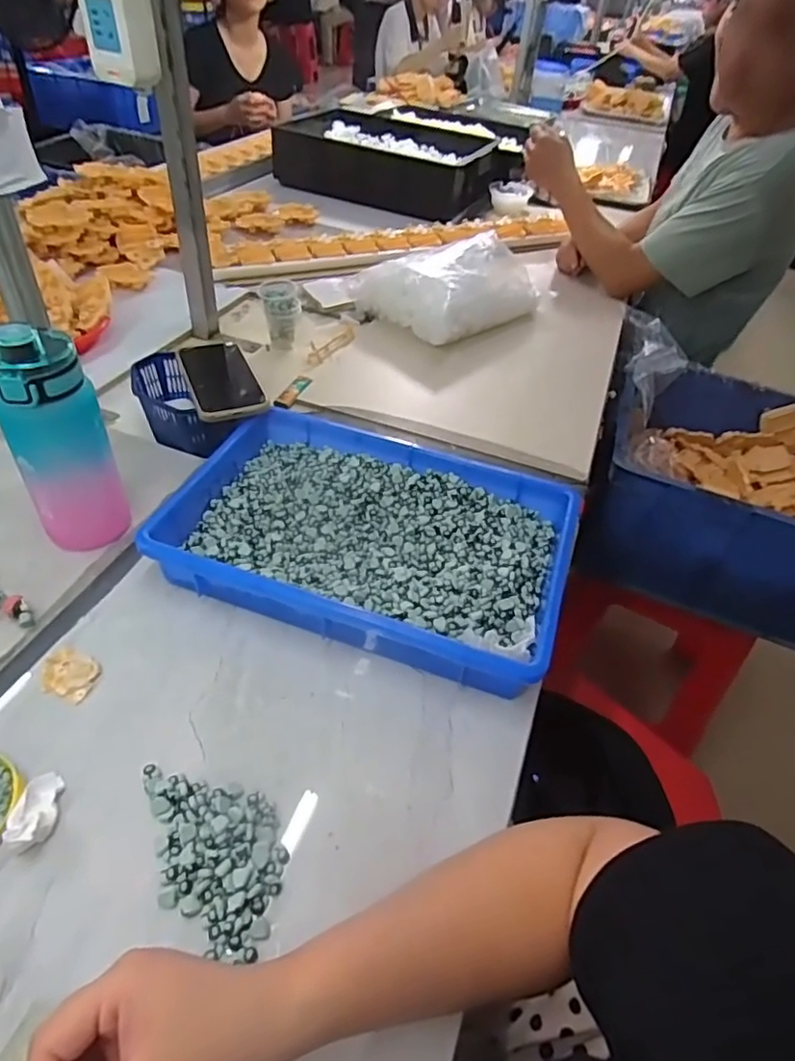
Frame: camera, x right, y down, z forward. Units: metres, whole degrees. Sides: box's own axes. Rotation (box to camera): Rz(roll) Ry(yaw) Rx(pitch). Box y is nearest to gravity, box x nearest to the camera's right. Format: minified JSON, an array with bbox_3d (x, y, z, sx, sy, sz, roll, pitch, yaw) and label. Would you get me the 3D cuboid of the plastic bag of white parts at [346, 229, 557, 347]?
[{"bbox_3d":[0.098,-0.431,1.041,0.290,0.086,0.212,-30,58,-35],"label":"plastic bag of white parts"}]

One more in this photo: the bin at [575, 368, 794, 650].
[{"bbox_3d":[0.620,-0.050,1.037,0.509,0.222,0.426,24,45,12],"label":"bin"}]

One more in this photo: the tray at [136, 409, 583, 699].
[{"bbox_3d":[-0.025,0.003,0.603,0.370,0.064,0.253,18,45,10],"label":"tray"}]

